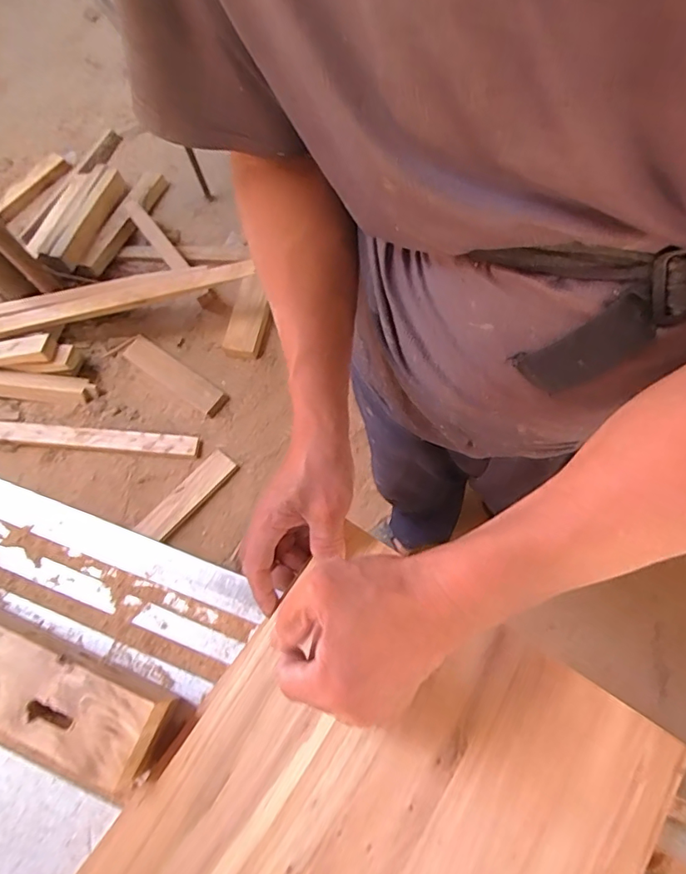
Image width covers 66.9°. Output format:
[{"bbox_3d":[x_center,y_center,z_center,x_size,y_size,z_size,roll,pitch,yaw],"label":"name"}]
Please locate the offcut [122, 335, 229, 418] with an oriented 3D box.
[{"bbox_3d":[-0.479,-0.176,1.485,0.327,0.032,0.082,32,74,16],"label":"offcut"}]

